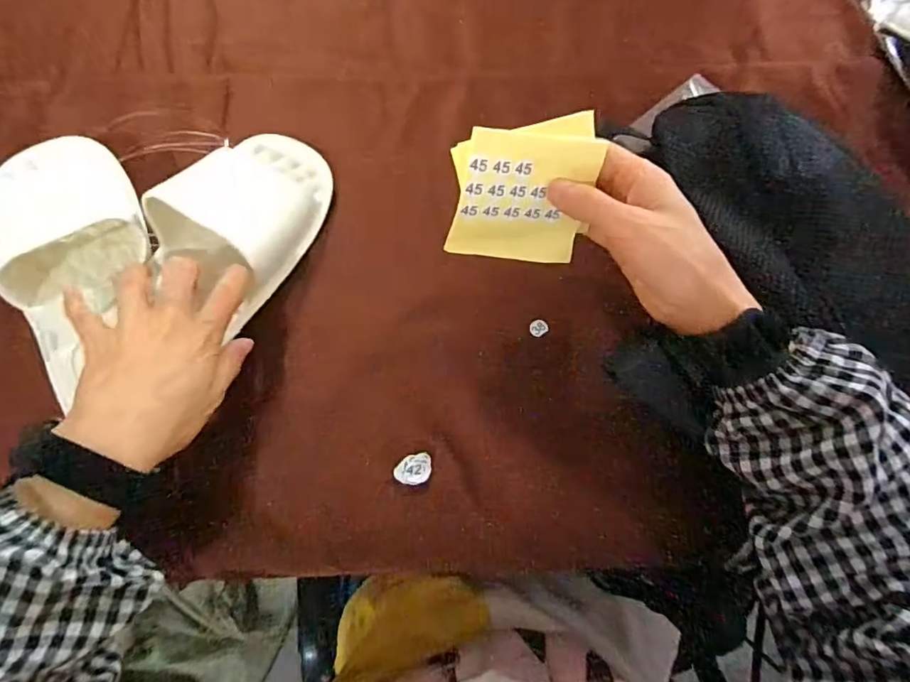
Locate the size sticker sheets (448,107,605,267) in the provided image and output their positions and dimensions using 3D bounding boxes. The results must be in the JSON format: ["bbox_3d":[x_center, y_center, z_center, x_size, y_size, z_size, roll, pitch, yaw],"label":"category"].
[{"bbox_3d":[0.042,-0.089,0.326,0.086,0.087,0.019,-6,45,-11],"label":"size sticker sheets"}]

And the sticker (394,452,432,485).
[{"bbox_3d":[-0.028,0.085,0.349,0.024,0.005,0.019,-7,82,-9],"label":"sticker"}]

